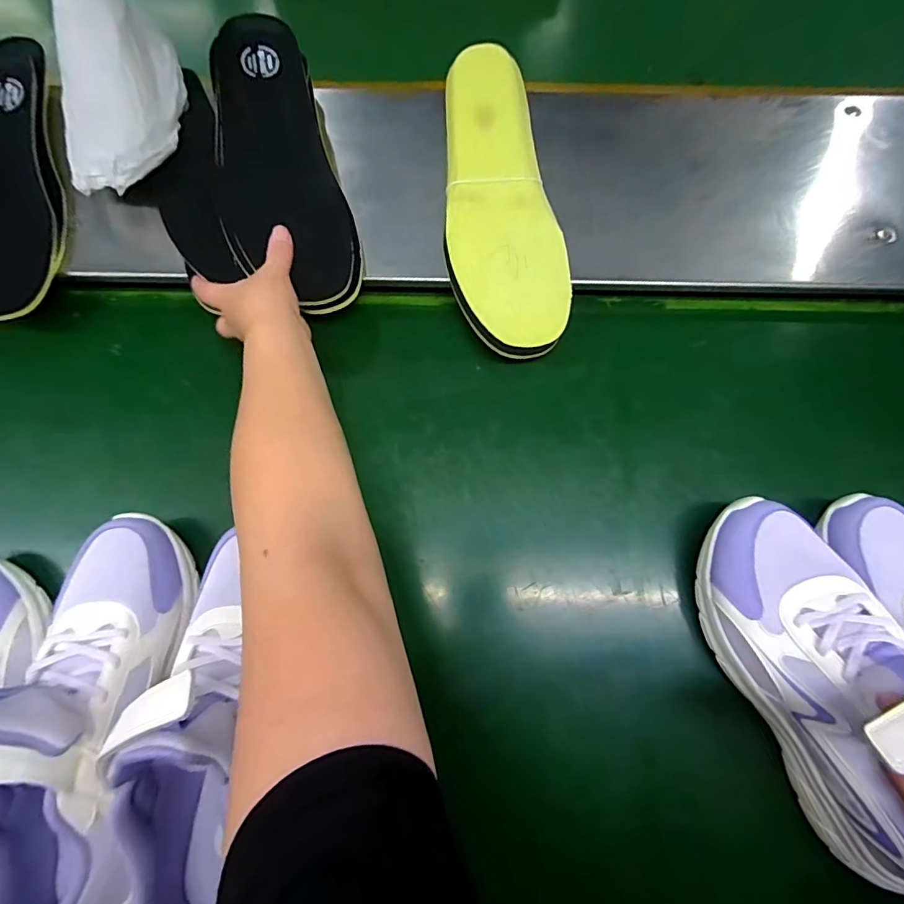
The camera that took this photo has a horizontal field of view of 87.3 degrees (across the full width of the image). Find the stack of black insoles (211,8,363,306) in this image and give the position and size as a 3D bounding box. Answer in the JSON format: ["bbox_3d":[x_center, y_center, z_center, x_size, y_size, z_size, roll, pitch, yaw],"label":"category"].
[{"bbox_3d":[-0.167,-0.267,0.441,0.108,0.034,0.292,-18,83,-3],"label":"stack of black insoles"}]

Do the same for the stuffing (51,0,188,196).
[{"bbox_3d":[-0.316,-0.344,0.441,0.095,0.078,0.197,-7,74,-1],"label":"stuffing"}]

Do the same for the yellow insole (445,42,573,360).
[{"bbox_3d":[0.042,-0.238,0.449,0.102,0.016,0.299,-9,82,0],"label":"yellow insole"}]

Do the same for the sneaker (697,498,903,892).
[{"bbox_3d":[0.264,0.162,0.332,0.103,0.091,0.255,-13,72,-2],"label":"sneaker"}]

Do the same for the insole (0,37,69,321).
[{"bbox_3d":[-0.450,-0.282,0.476,0.107,0.018,0.322,-13,74,-3],"label":"insole"}]

